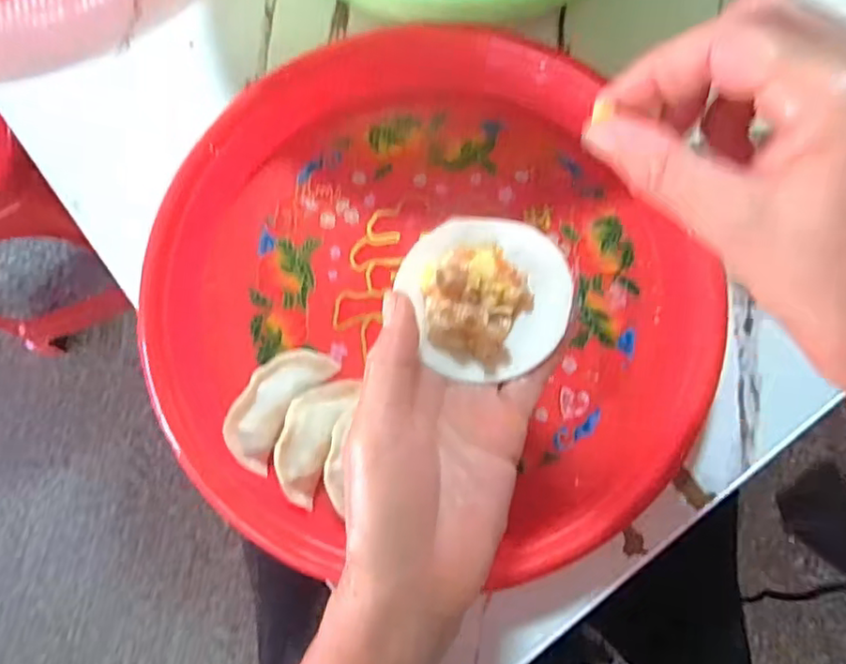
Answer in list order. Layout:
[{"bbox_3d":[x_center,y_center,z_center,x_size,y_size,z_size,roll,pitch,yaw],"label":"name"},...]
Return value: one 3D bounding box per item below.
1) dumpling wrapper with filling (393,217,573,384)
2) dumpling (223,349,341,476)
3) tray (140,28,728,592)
[{"bbox_3d":[0.028,-0.018,0.265,0.068,0.018,0.072,-1,82,4],"label":"dumpling wrapper with filling"},{"bbox_3d":[-0.083,0.041,0.350,0.032,0.023,0.075,35,83,7],"label":"dumpling"},{"bbox_3d":[0.001,-0.018,0.356,0.303,0.041,0.320,0,80,2],"label":"tray"}]

